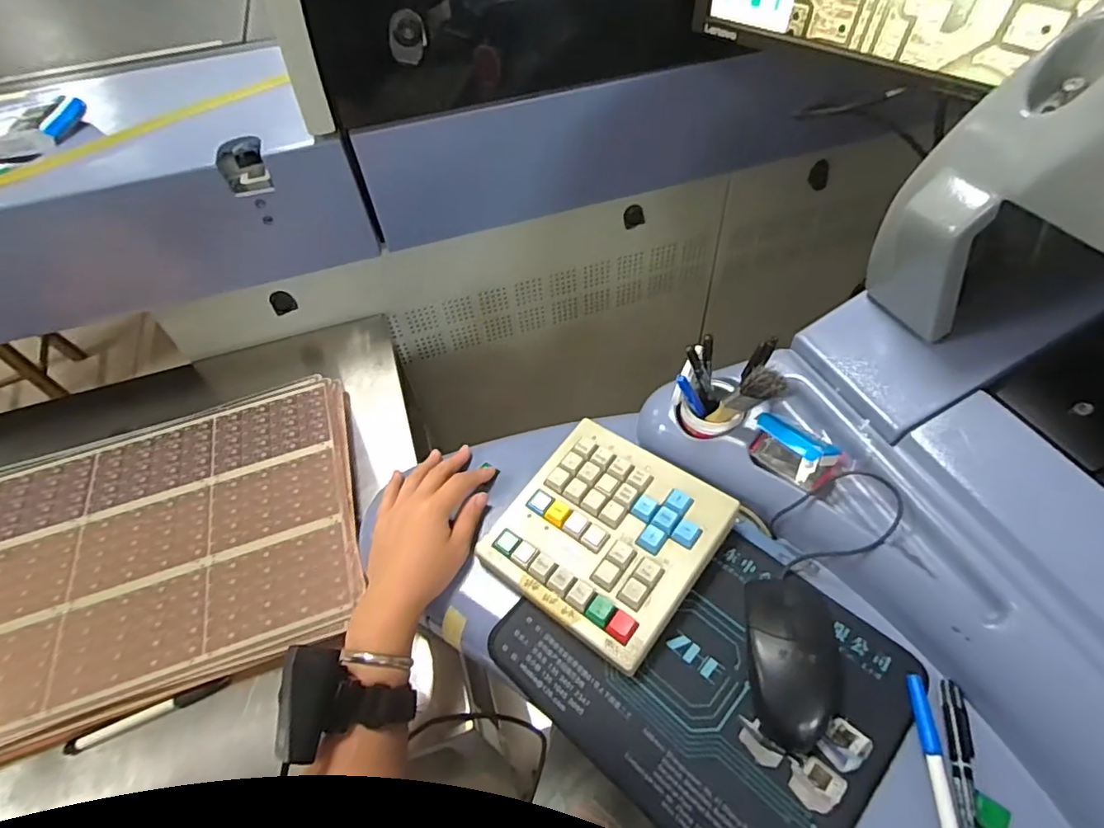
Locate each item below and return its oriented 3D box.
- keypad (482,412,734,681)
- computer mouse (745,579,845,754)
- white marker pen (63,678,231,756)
[{"bbox_3d":[0.043,0.094,0.462,0.159,0.030,0.159,31,60,26],"label":"keypad"},{"bbox_3d":[0.172,0.172,0.395,0.068,0.033,0.105,5,52,9],"label":"computer mouse"},{"bbox_3d":[-0.376,0.281,0.528,0.137,0.012,0.012,-21,53,-12],"label":"white marker pen"}]

